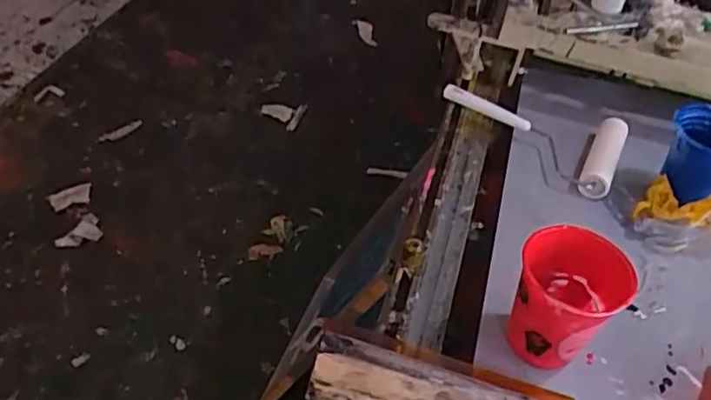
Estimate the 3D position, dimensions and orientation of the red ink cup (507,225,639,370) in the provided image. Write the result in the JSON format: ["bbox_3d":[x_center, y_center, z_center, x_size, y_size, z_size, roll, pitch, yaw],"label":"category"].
[{"bbox_3d":[0.221,0.121,0.714,0.100,0.153,0.102,4,44,-4],"label":"red ink cup"}]

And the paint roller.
[{"bbox_3d":[0.280,-0.116,0.997,0.129,0.085,0.282,-31,56,-33],"label":"paint roller"}]

